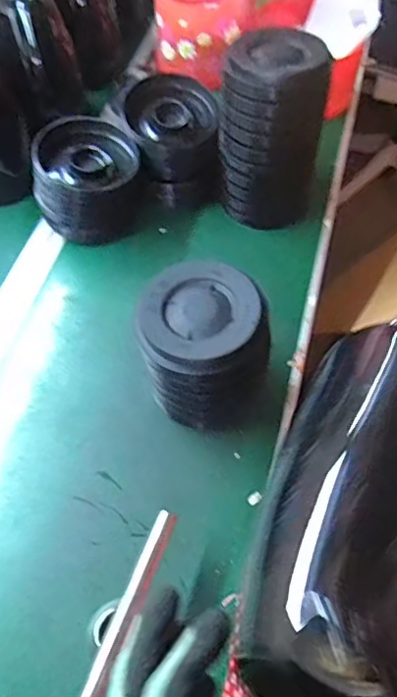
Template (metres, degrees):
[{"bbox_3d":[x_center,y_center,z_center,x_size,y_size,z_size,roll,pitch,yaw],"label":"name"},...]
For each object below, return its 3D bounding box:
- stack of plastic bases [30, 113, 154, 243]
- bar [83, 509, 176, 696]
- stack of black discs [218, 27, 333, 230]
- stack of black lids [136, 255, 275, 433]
[{"bbox_3d":[-0.138,-0.210,0.707,0.107,0.106,0.123,35,65,20],"label":"stack of plastic bases"},{"bbox_3d":[-0.063,0.228,0.446,0.016,0.009,0.201,18,61,11],"label":"bar"},{"bbox_3d":[0.089,-0.260,0.690,0.125,0.194,0.116,8,59,5],"label":"stack of black discs"},{"bbox_3d":[0.006,0.003,0.561,0.125,0.145,0.126,-18,60,-10],"label":"stack of black lids"}]

